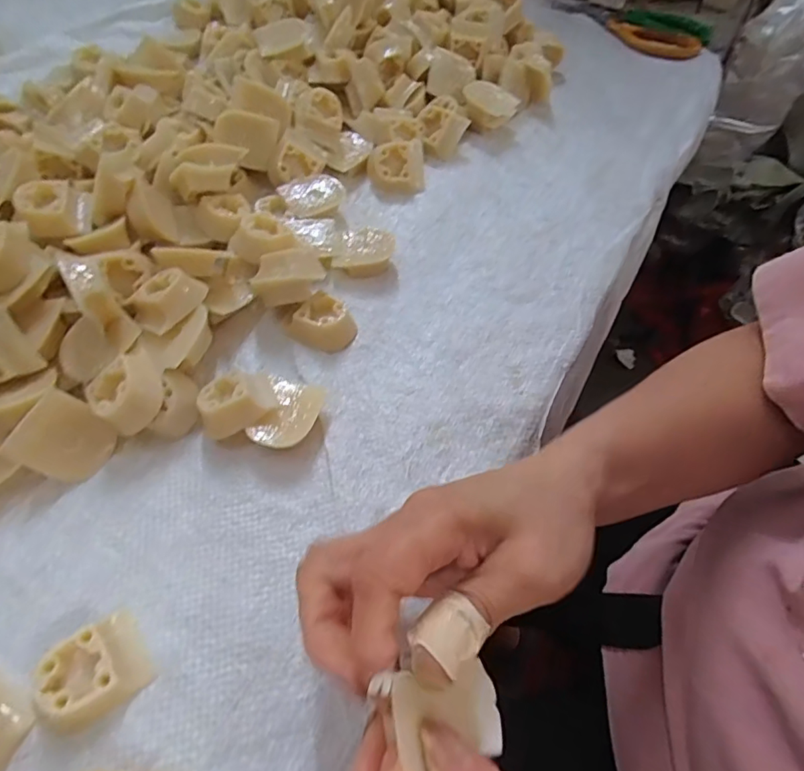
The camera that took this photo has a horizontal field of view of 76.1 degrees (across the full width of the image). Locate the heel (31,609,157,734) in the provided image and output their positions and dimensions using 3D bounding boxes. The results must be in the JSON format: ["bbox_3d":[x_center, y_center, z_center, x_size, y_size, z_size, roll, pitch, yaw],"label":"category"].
[{"bbox_3d":[-0.137,0.127,0.227,0.040,0.016,0.036,-31,63,-21],"label":"heel"}]

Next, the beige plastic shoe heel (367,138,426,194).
[{"bbox_3d":[-0.005,-0.182,0.427,0.047,0.040,0.026,4,22,4],"label":"beige plastic shoe heel"}]

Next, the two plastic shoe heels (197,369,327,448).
[{"bbox_3d":[-0.082,0.011,0.299,0.063,0.029,0.050,9,57,4],"label":"two plastic shoe heels"}]

